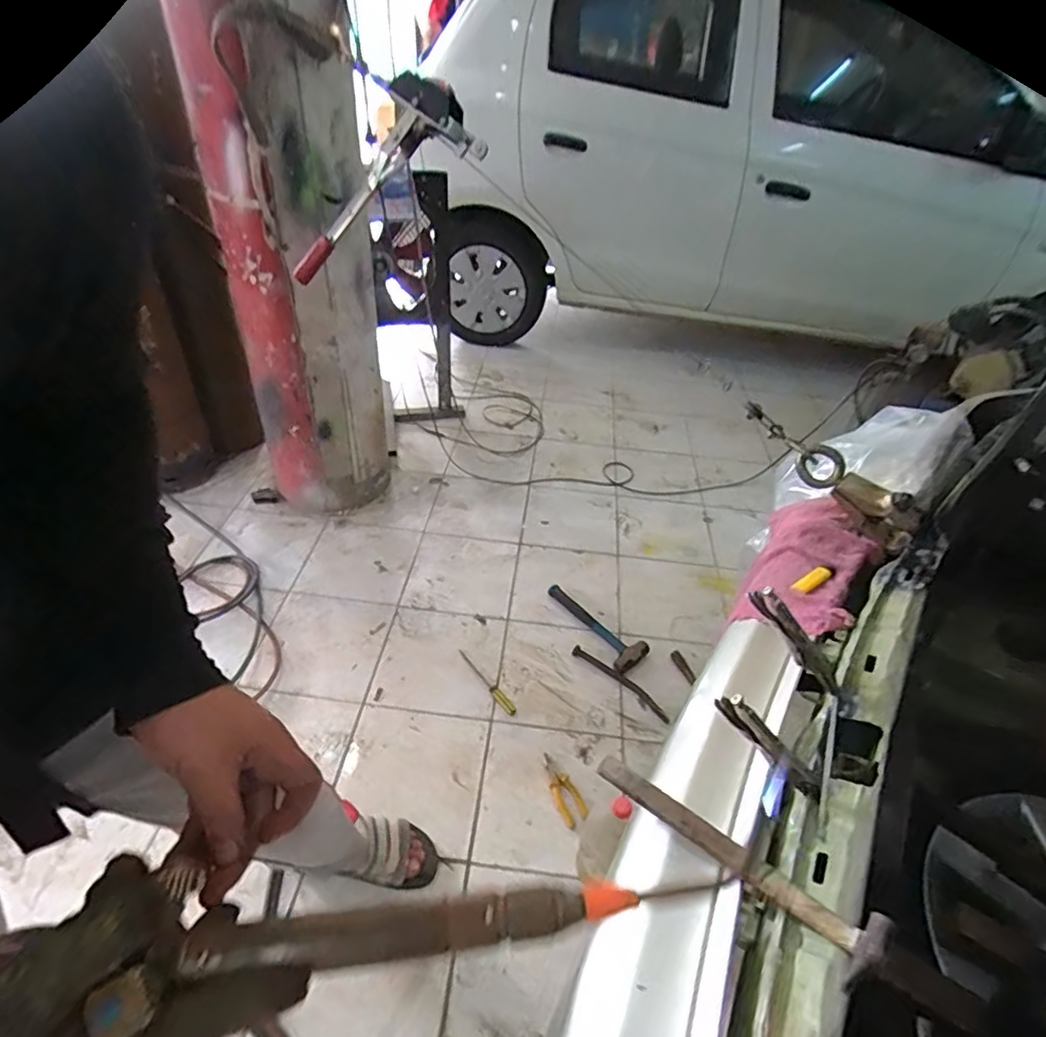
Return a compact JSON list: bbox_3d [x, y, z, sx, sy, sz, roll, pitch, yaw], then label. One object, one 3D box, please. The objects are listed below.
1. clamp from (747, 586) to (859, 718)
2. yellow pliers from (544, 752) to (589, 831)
[{"bbox_3d":[0.323,0.151,0.678,0.182,0.047,0.029,52,51,-2],"label":"clamp"},{"bbox_3d":[0.081,0.567,1.241,0.059,0.018,0.158,-13,44,-20],"label":"yellow pliers"}]

